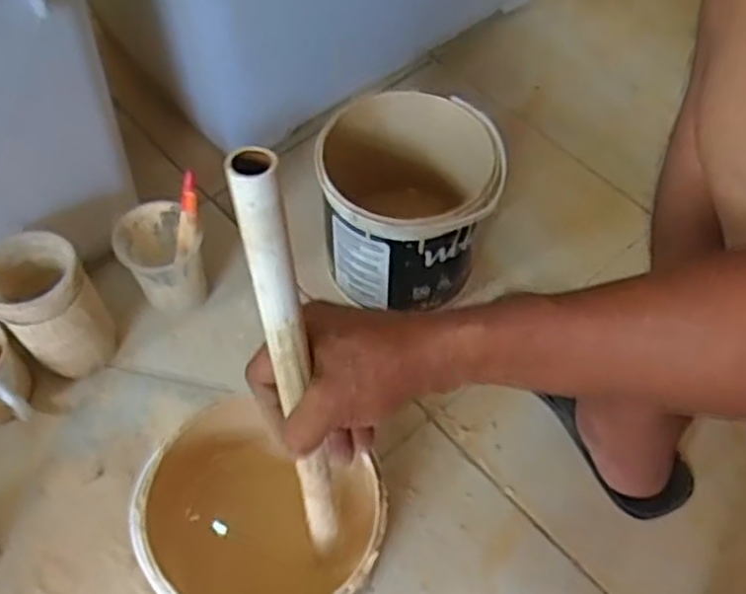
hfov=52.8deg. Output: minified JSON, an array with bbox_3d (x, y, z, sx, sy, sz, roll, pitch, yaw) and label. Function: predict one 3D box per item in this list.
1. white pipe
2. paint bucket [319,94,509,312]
[{"bbox_3d":[-0.046,0.061,0.456,0.021,0.352,0.019,-17,49,-12],"label":"white pipe"},{"bbox_3d":[0.036,-0.093,0.823,0.178,0.188,0.171,1,58,-2],"label":"paint bucket"}]

